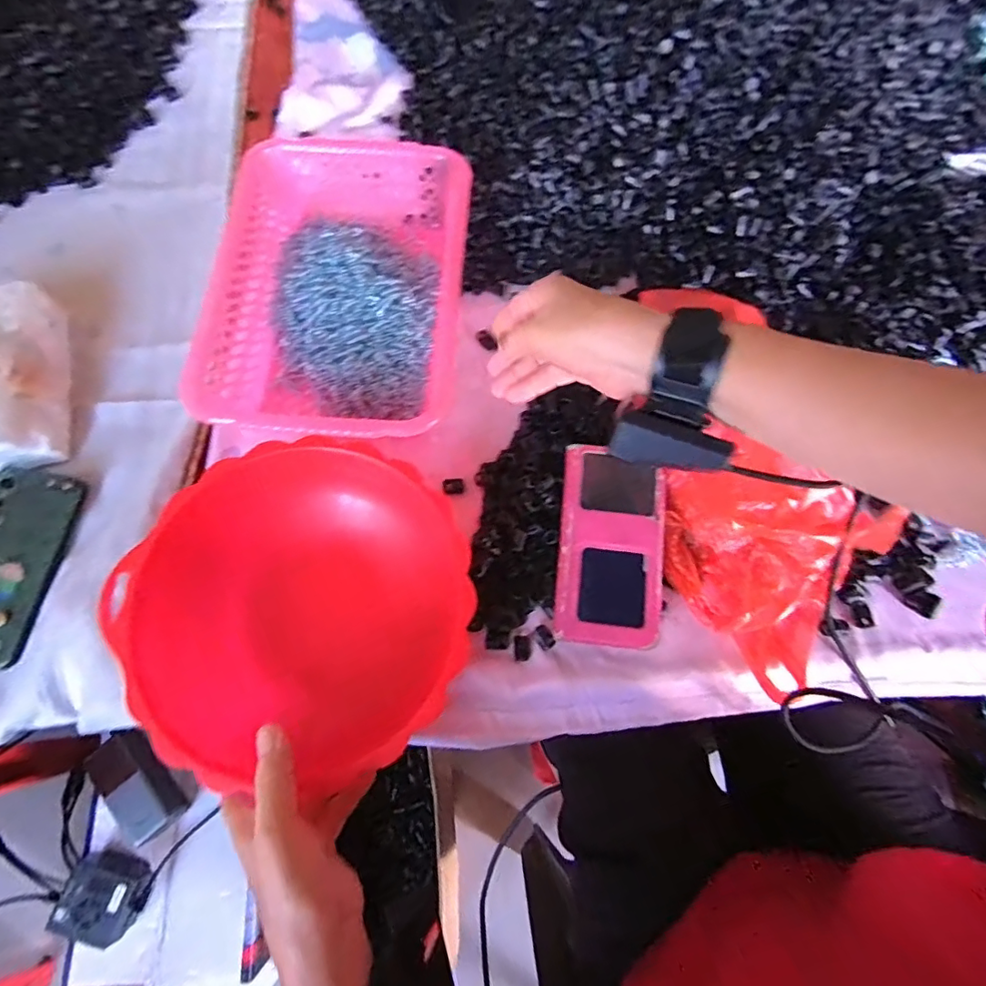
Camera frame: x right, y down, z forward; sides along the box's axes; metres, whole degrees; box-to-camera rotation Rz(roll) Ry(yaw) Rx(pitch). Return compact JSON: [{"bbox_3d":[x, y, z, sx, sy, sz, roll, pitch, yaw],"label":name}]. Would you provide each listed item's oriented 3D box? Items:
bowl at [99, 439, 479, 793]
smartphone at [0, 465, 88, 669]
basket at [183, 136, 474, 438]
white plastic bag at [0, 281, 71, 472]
[{"bbox_3d":[-0.141,0.088,0.411,0.239,0.072,0.237,0,72,-1],"label":"bowl"},{"bbox_3d":[-0.405,0.057,0.437,0.080,0.009,0.162,7,72,1],"label":"smartphone"},{"bbox_3d":[-0.140,-0.188,0.501,0.217,0.069,0.316,3,72,0],"label":"basket"},{"bbox_3d":[-0.439,-0.104,0.469,0.087,0.074,0.164,-11,73,-4],"label":"white plastic bag"}]

